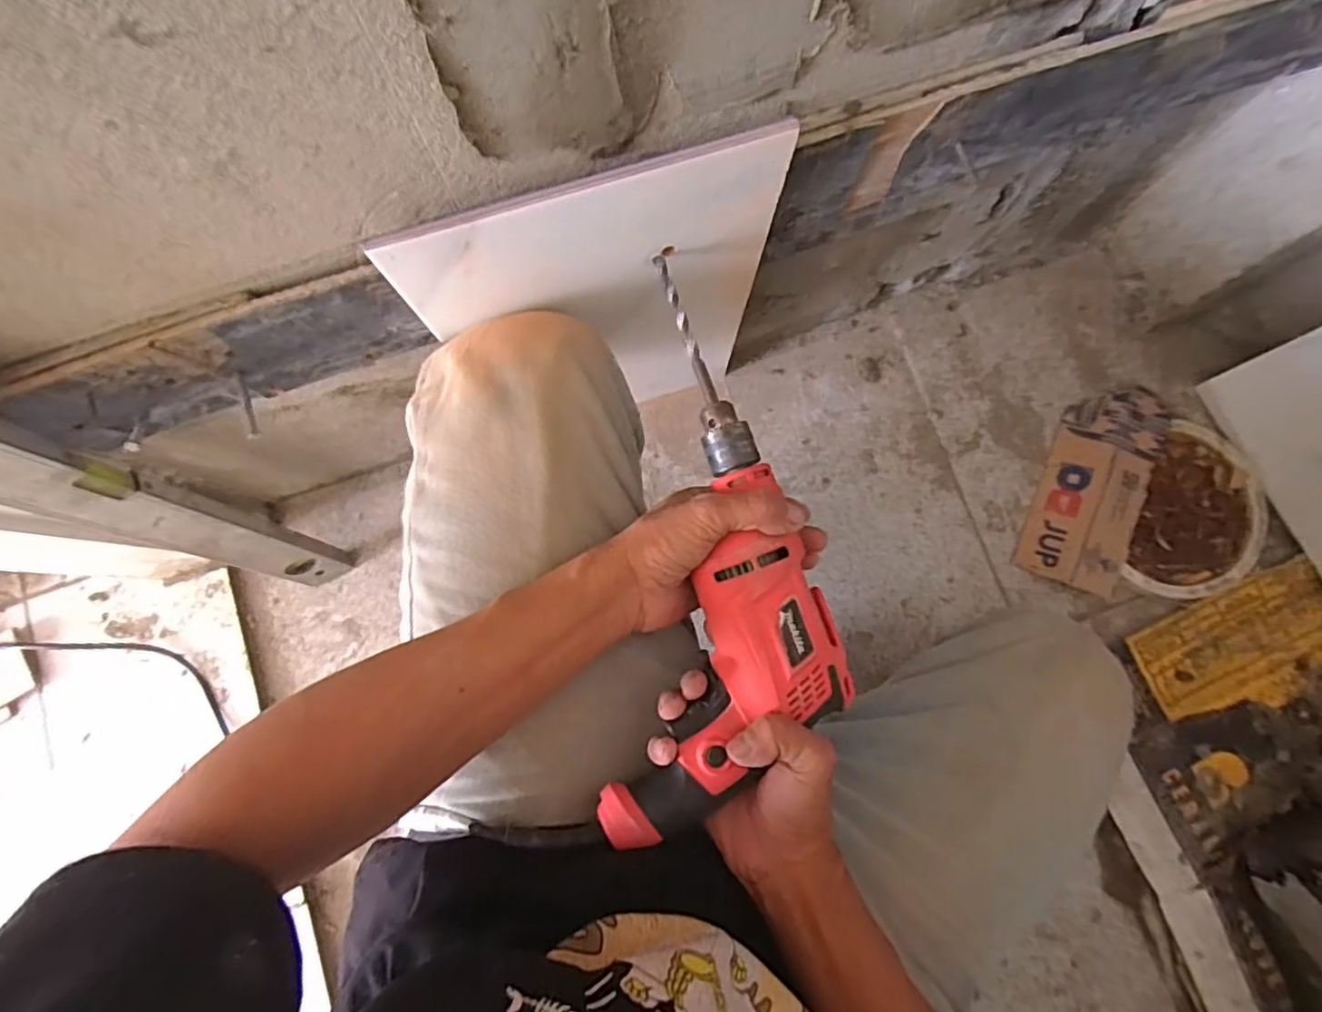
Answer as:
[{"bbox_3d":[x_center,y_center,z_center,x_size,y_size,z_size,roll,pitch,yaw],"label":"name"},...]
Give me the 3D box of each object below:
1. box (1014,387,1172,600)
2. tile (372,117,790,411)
[{"bbox_3d":[0.490,-0.026,0.704,0.106,0.018,0.241,24,82,5],"label":"box"},{"bbox_3d":[-0.038,-0.147,0.511,0.239,0.349,0.016,-18,80,-2],"label":"tile"}]

